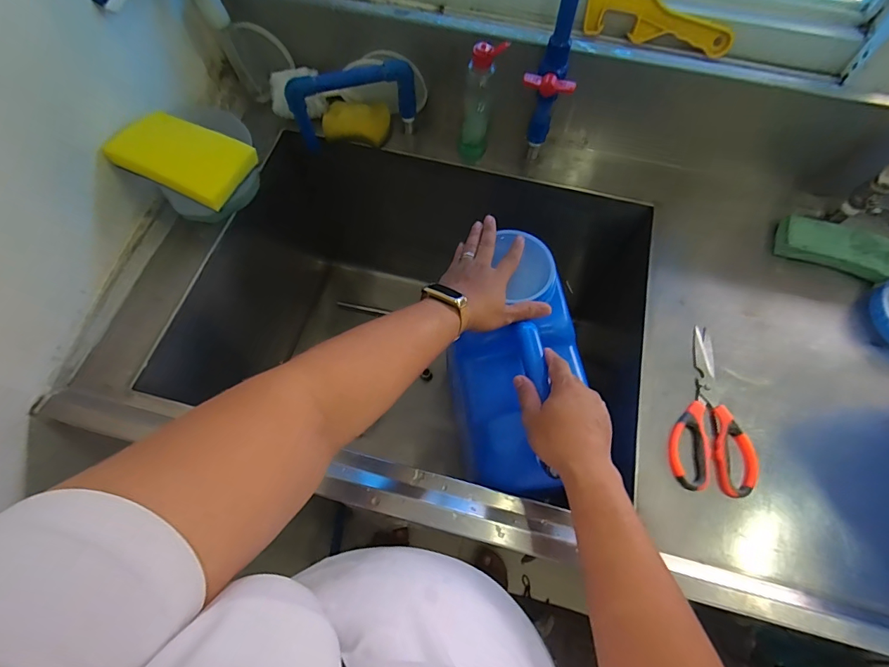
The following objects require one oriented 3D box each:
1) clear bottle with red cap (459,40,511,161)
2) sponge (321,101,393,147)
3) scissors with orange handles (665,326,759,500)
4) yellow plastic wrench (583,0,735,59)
[{"bbox_3d":[0.050,-0.328,0.625,0.054,0.173,0.044,19,67,7],"label":"clear bottle with red cap"},{"bbox_3d":[-0.139,-0.337,0.683,0.101,0.028,0.073,1,66,-1],"label":"sponge"},{"bbox_3d":[0.315,0.087,0.514,0.090,0.007,0.195,8,65,2],"label":"scissors with orange handles"},{"bbox_3d":[0.290,-0.421,0.574,0.195,0.056,0.019,13,67,5],"label":"yellow plastic wrench"}]

